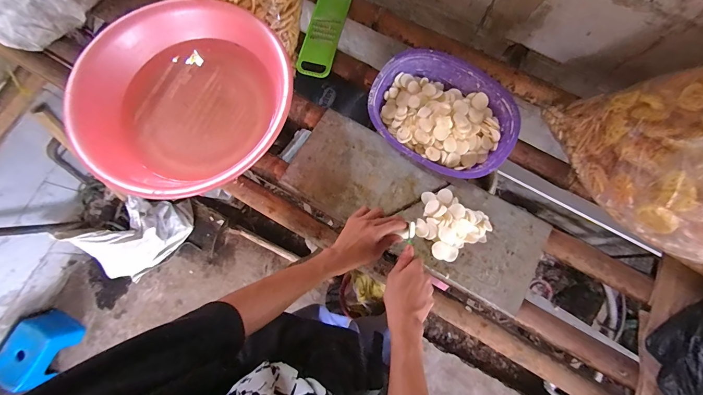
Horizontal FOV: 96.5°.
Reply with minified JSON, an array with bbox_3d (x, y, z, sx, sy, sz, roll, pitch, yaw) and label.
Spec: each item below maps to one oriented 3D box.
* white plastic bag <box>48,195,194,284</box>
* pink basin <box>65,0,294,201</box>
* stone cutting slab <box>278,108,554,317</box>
[{"bbox_3d":[-0.942,0.168,1.376,0.206,0.312,0.435,44,81,10],"label":"white plastic bag"},{"bbox_3d":[-0.320,-0.188,0.645,0.403,0.156,0.396,0,77,1],"label":"pink basin"},{"bbox_3d":[0.129,0.012,0.646,0.528,0.021,0.208,29,79,7],"label":"stone cutting slab"}]

